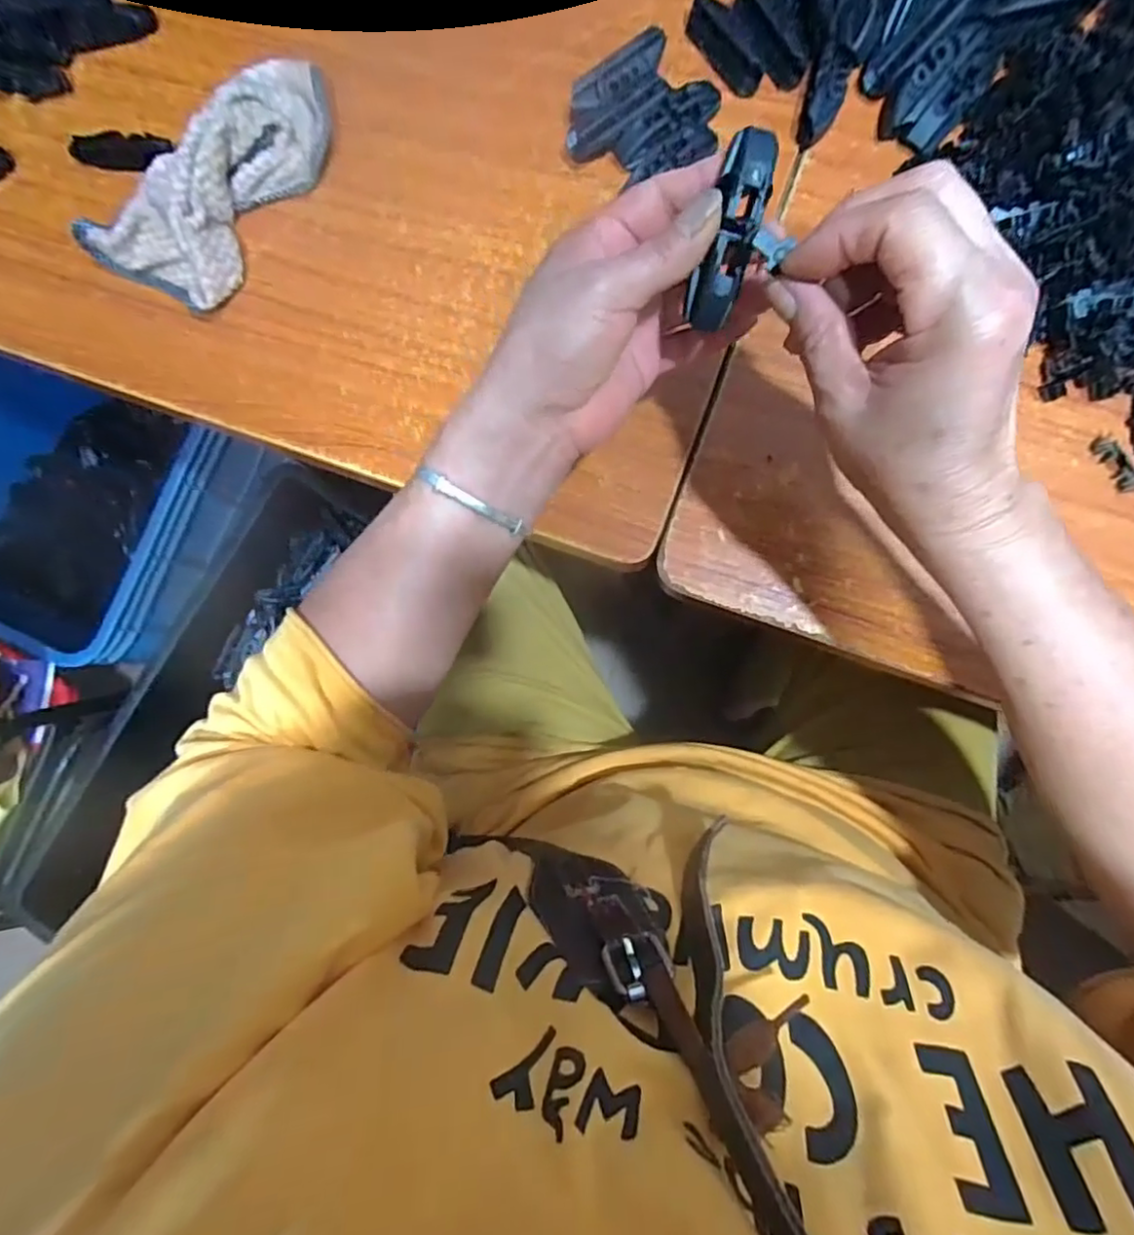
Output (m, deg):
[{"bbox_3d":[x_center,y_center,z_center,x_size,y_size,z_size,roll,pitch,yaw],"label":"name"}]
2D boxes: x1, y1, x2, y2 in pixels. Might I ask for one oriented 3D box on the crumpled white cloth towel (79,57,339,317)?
[{"bbox_3d":[-0.227,-0.295,0.412,0.091,0.042,0.180,30,87,9],"label":"crumpled white cloth towel"}]

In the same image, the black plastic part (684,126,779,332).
[{"bbox_3d":[0.070,-0.162,0.261,0.020,0.019,0.071,16,110,8],"label":"black plastic part"}]

